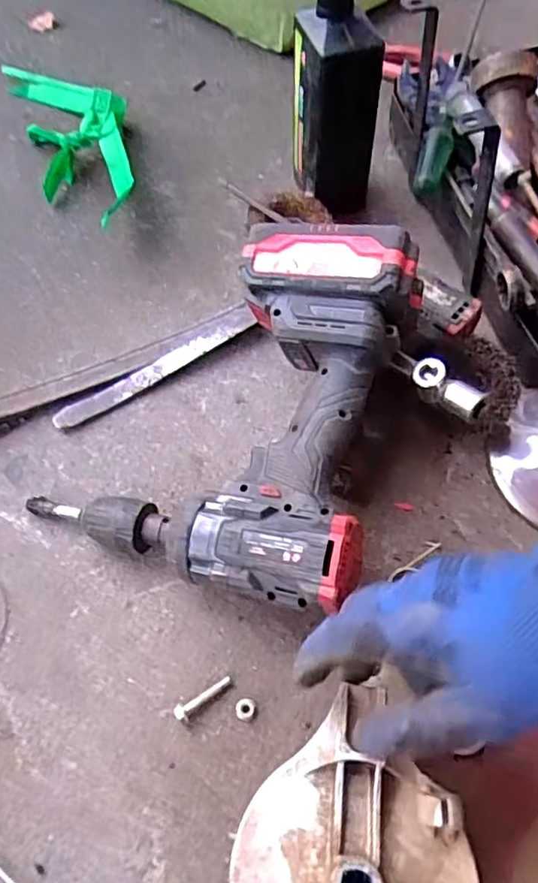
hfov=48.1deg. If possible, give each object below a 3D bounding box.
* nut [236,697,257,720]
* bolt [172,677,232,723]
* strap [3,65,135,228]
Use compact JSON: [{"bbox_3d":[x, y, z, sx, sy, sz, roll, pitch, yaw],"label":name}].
[{"bbox_3d":[-0.014,0.169,0.382,0.012,0.004,0.013,13,62,6],"label":"nut"},{"bbox_3d":[-0.041,0.163,0.383,0.040,0.009,0.010,-31,66,-17],"label":"bolt"},{"bbox_3d":[-0.196,-0.321,0.627,0.108,0.040,0.290,-19,63,-11],"label":"strap"}]

